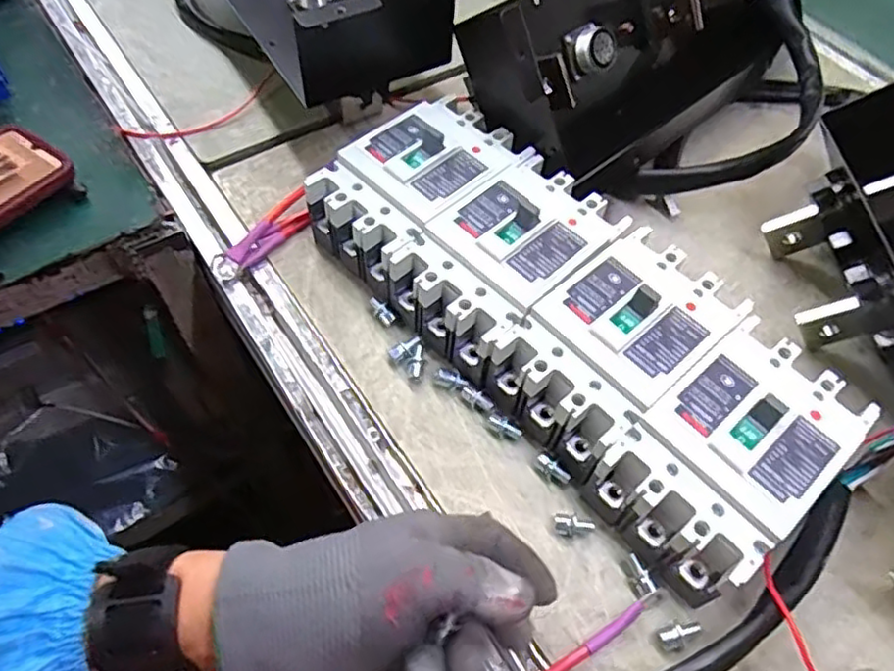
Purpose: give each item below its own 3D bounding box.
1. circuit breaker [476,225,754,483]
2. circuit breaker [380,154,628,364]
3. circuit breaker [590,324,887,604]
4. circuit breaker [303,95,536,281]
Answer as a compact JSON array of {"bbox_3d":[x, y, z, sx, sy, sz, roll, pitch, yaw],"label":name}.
[{"bbox_3d":[0.109,0.010,0.427,0.150,0.071,0.093,-35,67,-22],"label":"circuit breaker"},{"bbox_3d":[0.044,-0.050,0.462,0.150,0.072,0.096,-39,68,-23],"label":"circuit breaker"},{"bbox_3d":[0.168,0.072,0.391,0.152,0.069,0.093,-37,67,-23],"label":"circuit breaker"},{"bbox_3d":[-0.020,-0.109,0.494,0.151,0.071,0.093,-38,67,-23],"label":"circuit breaker"}]

